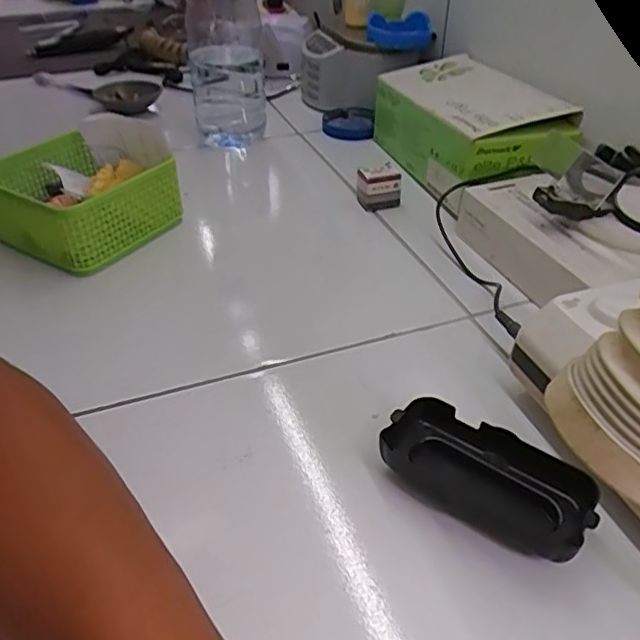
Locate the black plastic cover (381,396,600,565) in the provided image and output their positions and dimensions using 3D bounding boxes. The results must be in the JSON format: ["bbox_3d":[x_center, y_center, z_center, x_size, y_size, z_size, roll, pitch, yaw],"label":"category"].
[{"bbox_3d":[0.090,0.083,0.320,0.108,0.023,0.053,23,45,27],"label":"black plastic cover"}]

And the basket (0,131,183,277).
[{"bbox_3d":[-0.217,-0.110,0.533,0.144,0.076,0.135,26,46,30],"label":"basket"}]

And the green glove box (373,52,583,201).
[{"bbox_3d":[0.151,-0.204,0.624,0.117,0.084,0.217,-10,39,-14],"label":"green glove box"}]

